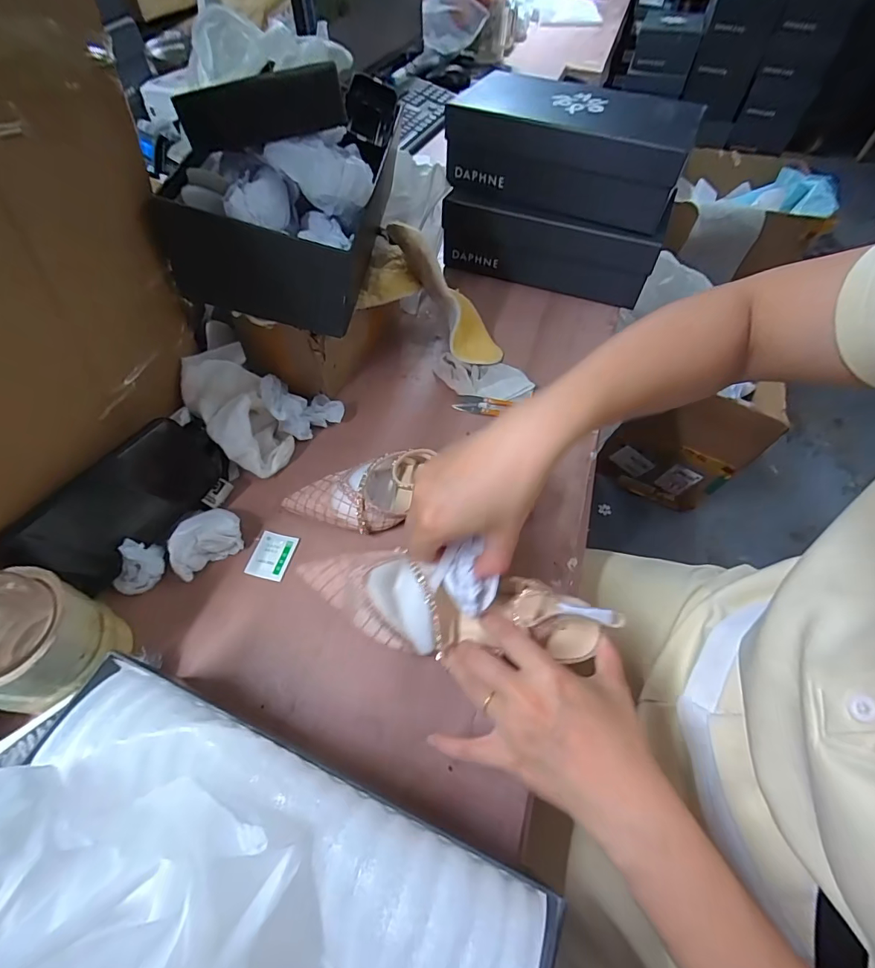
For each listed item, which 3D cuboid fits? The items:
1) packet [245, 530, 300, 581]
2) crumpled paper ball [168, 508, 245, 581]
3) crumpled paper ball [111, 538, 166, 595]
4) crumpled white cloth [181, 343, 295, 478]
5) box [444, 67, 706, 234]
[{"bbox_3d":[-0.156,0.066,0.421,0.036,0.004,0.044,12,56,5],"label":"packet"},{"bbox_3d":[-0.215,0.051,0.412,0.064,0.029,0.043,-38,65,-25],"label":"crumpled paper ball"},{"bbox_3d":[-0.263,0.071,0.391,0.031,0.031,0.045,27,59,15],"label":"crumpled paper ball"},{"bbox_3d":[-0.208,-0.071,0.468,0.076,0.078,0.124,-29,62,-20],"label":"crumpled white cloth"},{"bbox_3d":[0.170,-0.442,0.589,0.298,0.095,0.142,21,57,11],"label":"box"}]

